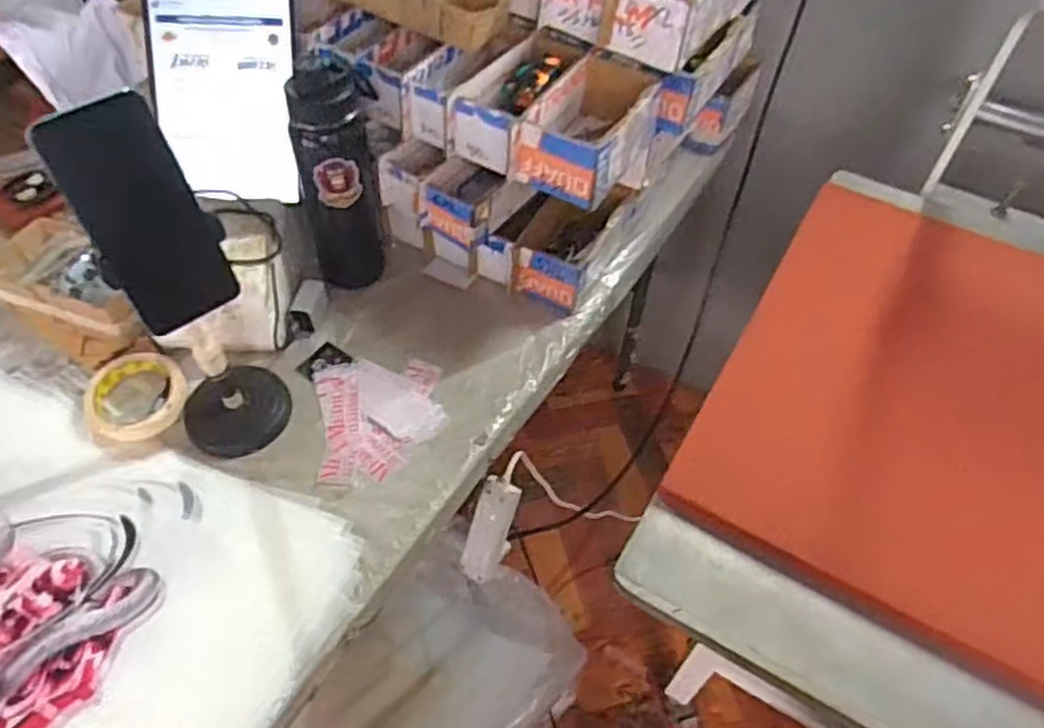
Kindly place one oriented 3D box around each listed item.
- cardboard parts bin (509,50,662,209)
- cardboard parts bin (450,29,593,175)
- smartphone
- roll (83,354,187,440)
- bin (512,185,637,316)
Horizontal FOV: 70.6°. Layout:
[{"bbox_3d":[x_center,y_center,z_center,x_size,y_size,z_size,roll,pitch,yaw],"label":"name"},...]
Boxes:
[{"bbox_3d":[0.077,-0.255,0.786,0.099,0.071,0.192,24,55,16],"label":"cardboard parts bin"},{"bbox_3d":[0.000,-0.285,0.801,0.086,0.067,0.183,25,55,17],"label":"cardboard parts bin"},{"bbox_3d":[-0.265,-0.102,0.523,0.073,0.165,0.008,-36,45,-26],"label":"smartphone"},{"bbox_3d":[-0.414,0.032,0.782,0.106,0.017,0.096,18,54,12],"label":"roll"},{"bbox_3d":[0.065,-0.150,0.906,0.083,0.083,0.174,24,55,16],"label":"bin"}]

